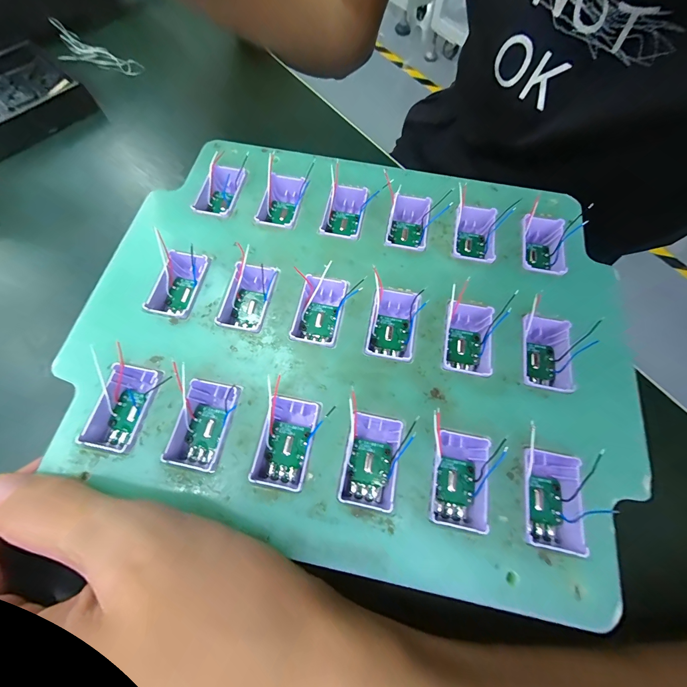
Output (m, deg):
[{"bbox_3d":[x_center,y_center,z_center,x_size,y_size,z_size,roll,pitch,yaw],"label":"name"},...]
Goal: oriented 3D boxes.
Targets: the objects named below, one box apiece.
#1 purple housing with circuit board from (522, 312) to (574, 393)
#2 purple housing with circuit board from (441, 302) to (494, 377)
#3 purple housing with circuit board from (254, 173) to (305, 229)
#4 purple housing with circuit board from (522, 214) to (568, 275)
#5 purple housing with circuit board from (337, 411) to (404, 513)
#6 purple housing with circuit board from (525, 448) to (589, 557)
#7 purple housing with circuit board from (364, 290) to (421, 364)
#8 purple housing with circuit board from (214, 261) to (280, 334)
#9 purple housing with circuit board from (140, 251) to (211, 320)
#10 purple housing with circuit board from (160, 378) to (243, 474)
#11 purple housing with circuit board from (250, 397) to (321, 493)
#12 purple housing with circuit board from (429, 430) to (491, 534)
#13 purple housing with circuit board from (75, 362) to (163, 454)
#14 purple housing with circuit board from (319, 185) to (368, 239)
[{"bbox_3d":[0.084,0.004,0.127,0.018,0.015,0.035,12,69,3],"label":"purple housing with circuit board"},{"bbox_3d":[0.052,-0.002,0.129,0.019,0.012,0.033,11,69,2],"label":"purple housing with circuit board"},{"bbox_3d":[-0.032,-0.072,0.155,0.018,0.012,0.037,9,69,2],"label":"purple housing with circuit board"},{"bbox_3d":[0.095,-0.046,0.146,0.020,0.011,0.033,12,69,3],"label":"purple housing with circuit board"},{"bbox_3d":[0.010,0.043,0.111,0.018,0.012,0.030,13,69,3],"label":"purple housing with circuit board"},{"bbox_3d":[0.072,0.055,0.106,0.019,0.015,0.030,13,69,3],"label":"purple housing with circuit board"},{"bbox_3d":[0.021,-0.007,0.131,0.020,0.011,0.033,12,69,3],"label":"purple housing with circuit board"},{"bbox_3d":[-0.042,-0.020,0.134,0.020,0.010,0.033,12,69,3],"label":"purple housing with circuit board"},{"bbox_3d":[-0.074,-0.026,0.138,0.021,0.014,0.032,12,69,3],"label":"purple housing with circuit board"},{"bbox_3d":[-0.053,0.031,0.115,0.021,0.010,0.031,8,69,2],"label":"purple housing with circuit board"},{"bbox_3d":[-0.022,0.037,0.113,0.019,0.010,0.031,13,69,3],"label":"purple housing with circuit board"},{"bbox_3d":[0.041,0.050,0.110,0.018,0.015,0.032,15,69,4],"label":"purple housing with circuit board"},{"bbox_3d":[-0.085,0.025,0.117,0.021,0.010,0.031,13,69,3],"label":"purple housing with circuit board"},{"bbox_3d":[0.000,-0.065,0.153,0.019,0.013,0.031,12,69,3],"label":"purple housing with circuit board"}]

